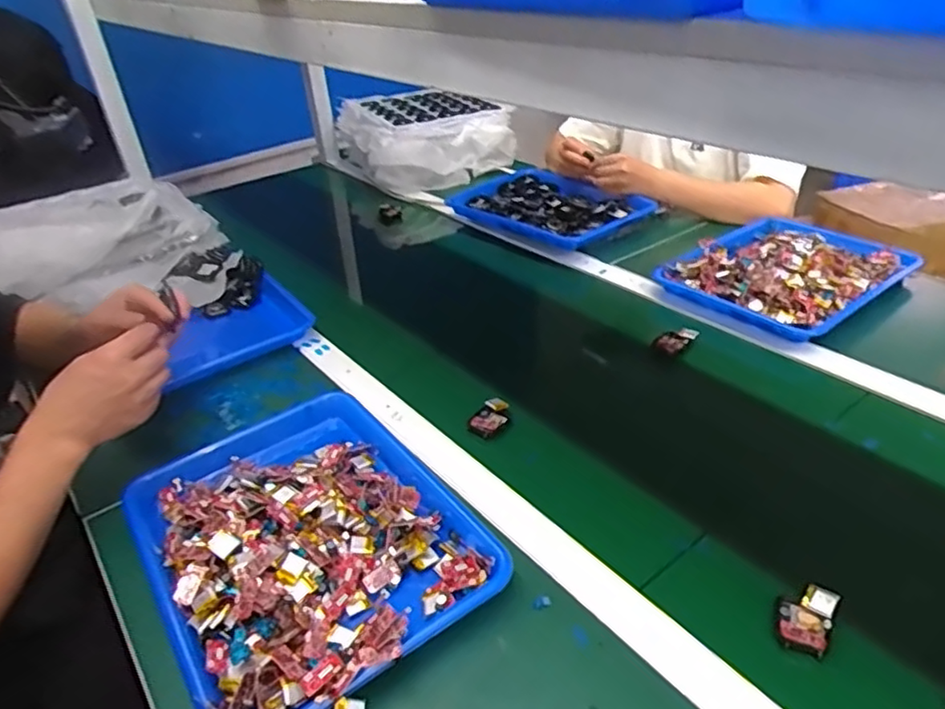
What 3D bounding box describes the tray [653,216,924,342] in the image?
[{"bbox_3d":[0.438,-0.119,0.897,0.281,0.033,0.232,-27,39,-30],"label":"tray"}]

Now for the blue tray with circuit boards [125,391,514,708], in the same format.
[{"bbox_3d":[-0.151,0.157,0.581,0.262,0.046,0.339,-26,39,-28],"label":"blue tray with circuit boards"}]

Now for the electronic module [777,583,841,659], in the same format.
[{"bbox_3d":[0.253,0.199,0.488,0.036,0.017,0.053,18,40,30],"label":"electronic module"}]

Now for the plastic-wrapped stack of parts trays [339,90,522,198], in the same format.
[{"bbox_3d":[-0.117,-0.518,1.487,0.342,0.123,0.337,-19,36,-20],"label":"plastic-wrapped stack of parts trays"}]

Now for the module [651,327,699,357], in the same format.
[{"bbox_3d":[0.255,-0.018,0.814,0.040,0.015,0.059,26,44,38],"label":"module"}]

